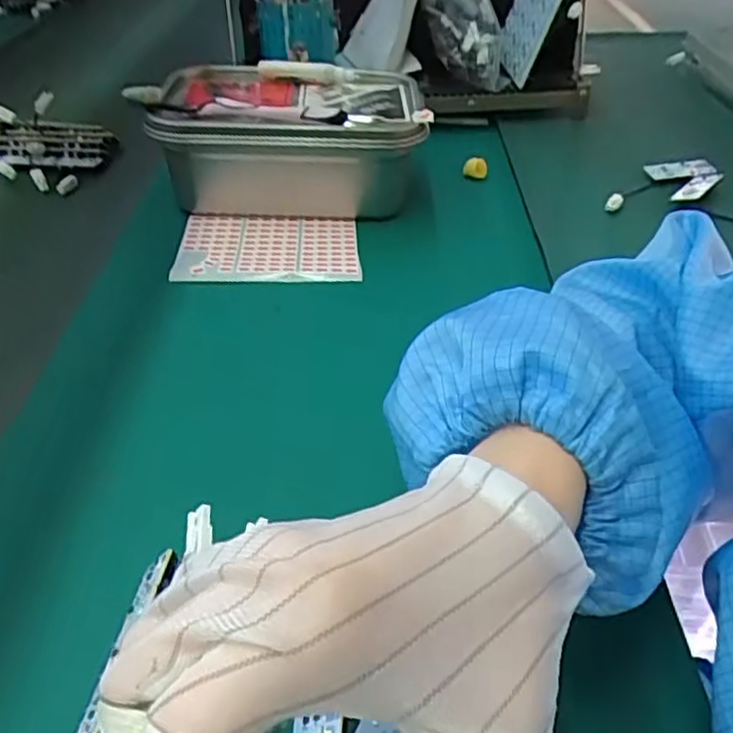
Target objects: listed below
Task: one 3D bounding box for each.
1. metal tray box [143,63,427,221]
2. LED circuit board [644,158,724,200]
[{"bbox_3d":[-0.065,-0.202,0.633,0.235,0.110,0.157,3,39,5],"label":"metal tray box"},{"bbox_3d":[0.304,-0.177,0.642,0.063,0.011,0.071,-10,40,-10],"label":"LED circuit board"}]

